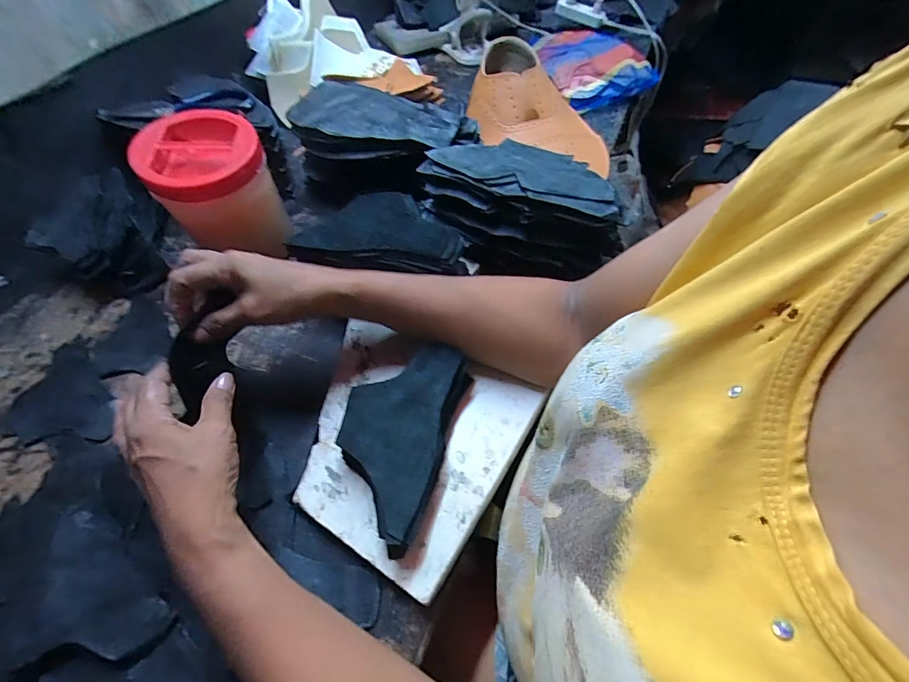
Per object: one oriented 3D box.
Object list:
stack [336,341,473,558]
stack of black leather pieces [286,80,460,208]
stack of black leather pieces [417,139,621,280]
[{"bbox_3d":[-0.047,0.076,0.328,0.082,0.034,0.153,12,57,13],"label":"stack"},{"bbox_3d":[-0.100,-0.256,0.536,0.221,0.112,0.102,5,55,9],"label":"stack of black leather pieces"},{"bbox_3d":[0.070,-0.145,0.435,0.212,0.079,0.114,24,60,21],"label":"stack of black leather pieces"}]

